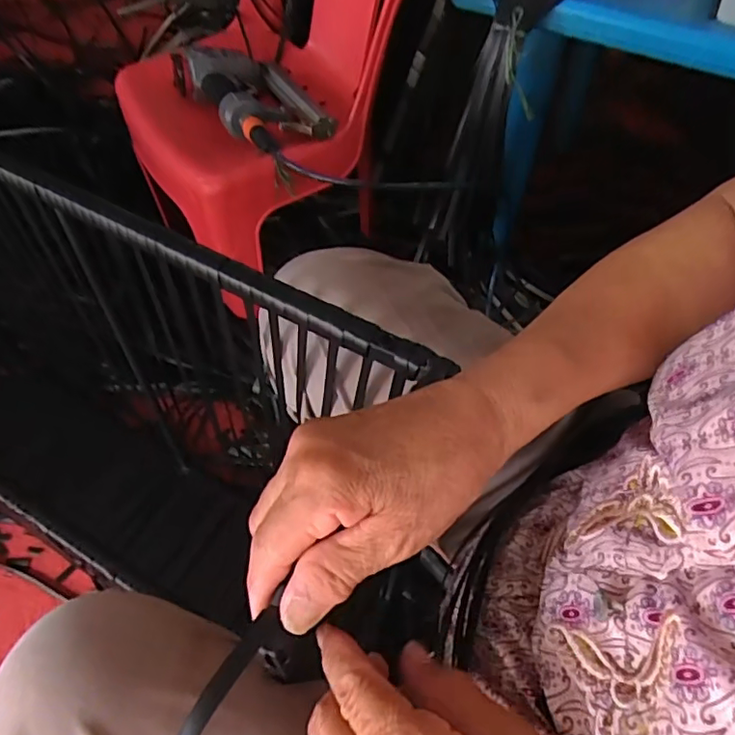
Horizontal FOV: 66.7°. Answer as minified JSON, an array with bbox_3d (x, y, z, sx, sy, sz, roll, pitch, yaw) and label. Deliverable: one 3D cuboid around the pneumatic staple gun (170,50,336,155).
[{"bbox_3d":[-0.151,-0.379,0.777,0.148,0.048,0.256,-32,64,-20],"label":"pneumatic staple gun"}]

